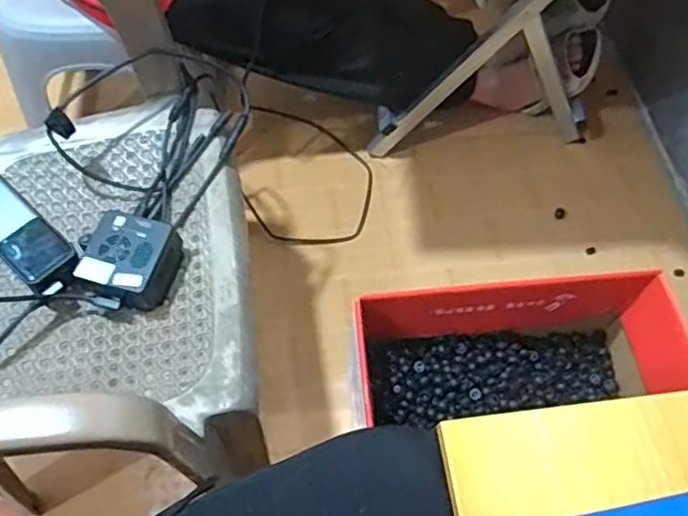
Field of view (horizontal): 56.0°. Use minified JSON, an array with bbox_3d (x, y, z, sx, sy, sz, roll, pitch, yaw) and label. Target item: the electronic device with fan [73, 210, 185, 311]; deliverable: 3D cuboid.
[{"bbox_3d":[-0.208,0.005,0.630,0.081,0.056,0.079,13,62,5],"label":"electronic device with fan"}]

